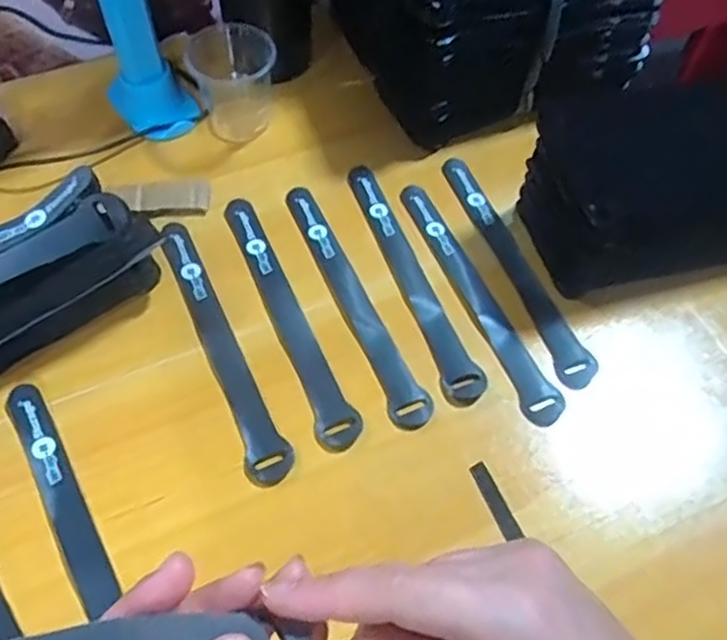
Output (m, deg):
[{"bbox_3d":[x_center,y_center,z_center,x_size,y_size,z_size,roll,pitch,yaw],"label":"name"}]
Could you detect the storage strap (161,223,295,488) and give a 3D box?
[{"bbox_3d":[-0.093,0.013,0.444,0.026,0.004,0.201,-24,59,-13],"label":"storage strap"}]

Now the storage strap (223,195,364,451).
[{"bbox_3d":[-0.050,-0.006,0.457,0.025,0.004,0.201,-23,59,-6],"label":"storage strap"}]

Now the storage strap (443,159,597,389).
[{"bbox_3d":[0.103,-0.041,0.481,0.024,0.005,0.197,-19,59,-5],"label":"storage strap"}]

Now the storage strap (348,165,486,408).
[{"bbox_3d":[0.032,-0.032,0.475,0.025,0.004,0.204,-16,58,-8],"label":"storage strap"}]

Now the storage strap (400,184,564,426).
[{"bbox_3d":[0.073,-0.018,0.467,0.024,0.004,0.199,-20,59,-13],"label":"storage strap"}]

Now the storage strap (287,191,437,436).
[{"bbox_3d":[-0.007,-0.017,0.464,0.025,0.004,0.201,-20,58,-11],"label":"storage strap"}]

